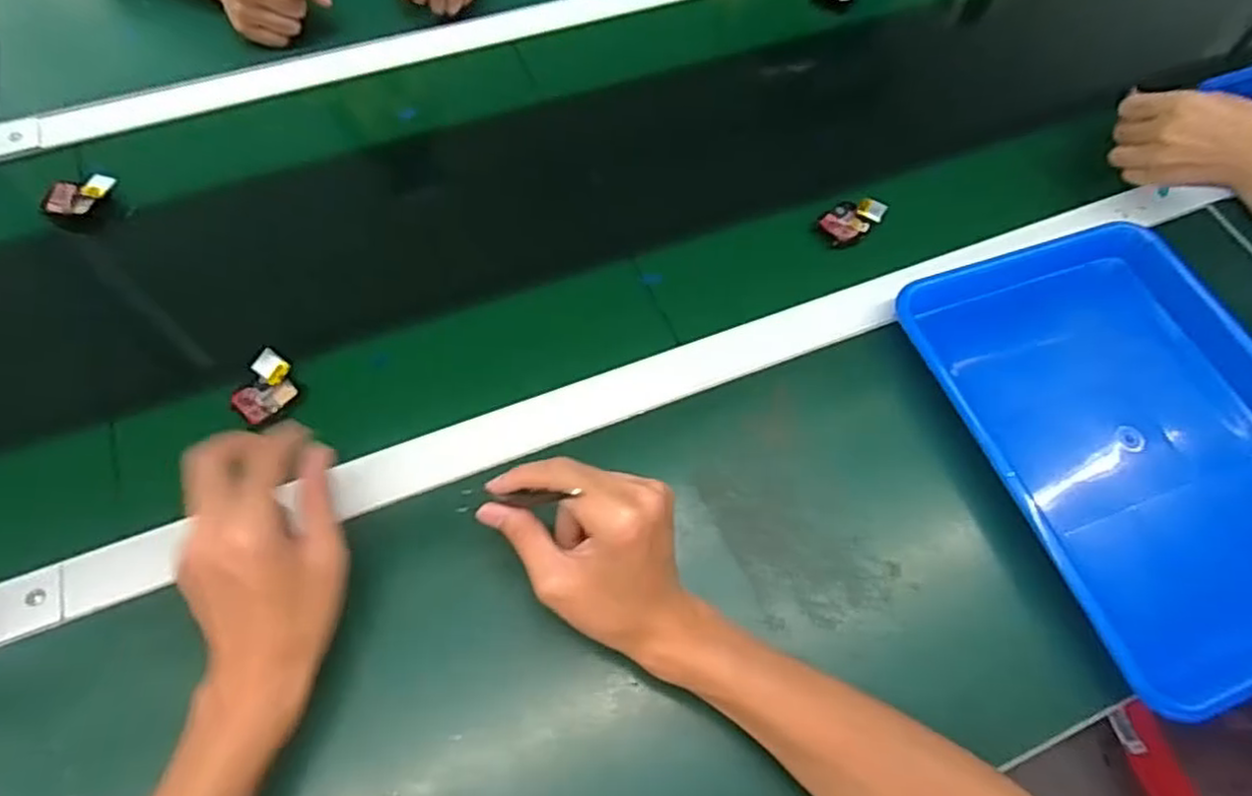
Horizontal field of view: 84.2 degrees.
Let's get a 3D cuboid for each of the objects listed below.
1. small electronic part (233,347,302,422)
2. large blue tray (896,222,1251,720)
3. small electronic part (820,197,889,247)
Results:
[{"bbox_3d":[-0.261,-0.007,0.505,0.035,0.019,0.049,28,63,12],"label":"small electronic part"},{"bbox_3d":[0.377,0.034,0.520,0.248,0.078,0.321,-16,70,-9],"label":"large blue tray"},{"bbox_3d":[0.197,-0.157,0.603,0.054,0.013,0.036,-34,68,-20],"label":"small electronic part"}]

